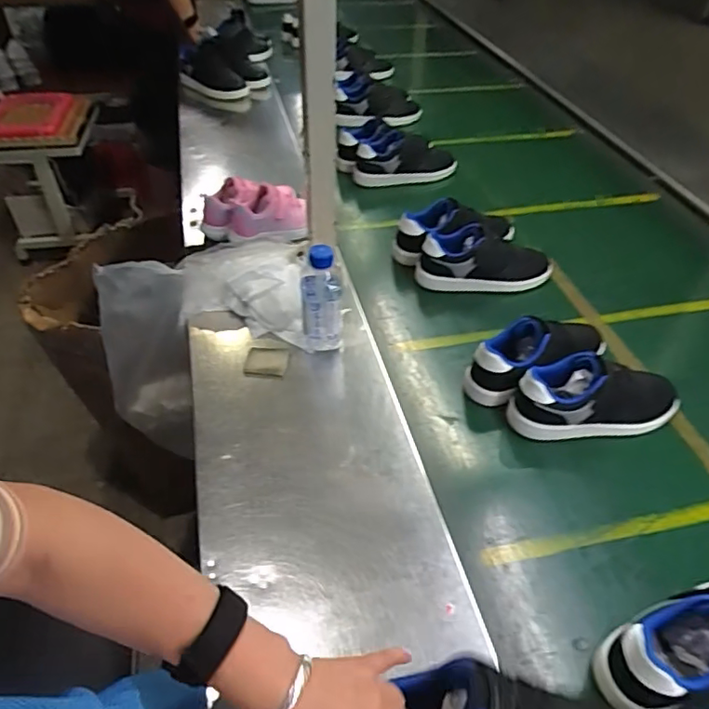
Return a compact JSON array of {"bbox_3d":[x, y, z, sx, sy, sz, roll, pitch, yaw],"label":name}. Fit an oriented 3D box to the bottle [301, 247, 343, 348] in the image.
[{"bbox_3d":[-0.045,-0.073,0.782,0.056,0.173,0.054,-1,45,-2],"label":"bottle"}]

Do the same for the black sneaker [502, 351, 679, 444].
[{"bbox_3d":[0.325,0.054,0.748,0.224,0.094,0.076,-3,45,-4],"label":"black sneaker"}]

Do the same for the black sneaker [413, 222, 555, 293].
[{"bbox_3d":[0.226,-0.161,0.972,0.231,0.097,0.078,-1,45,-2],"label":"black sneaker"}]

